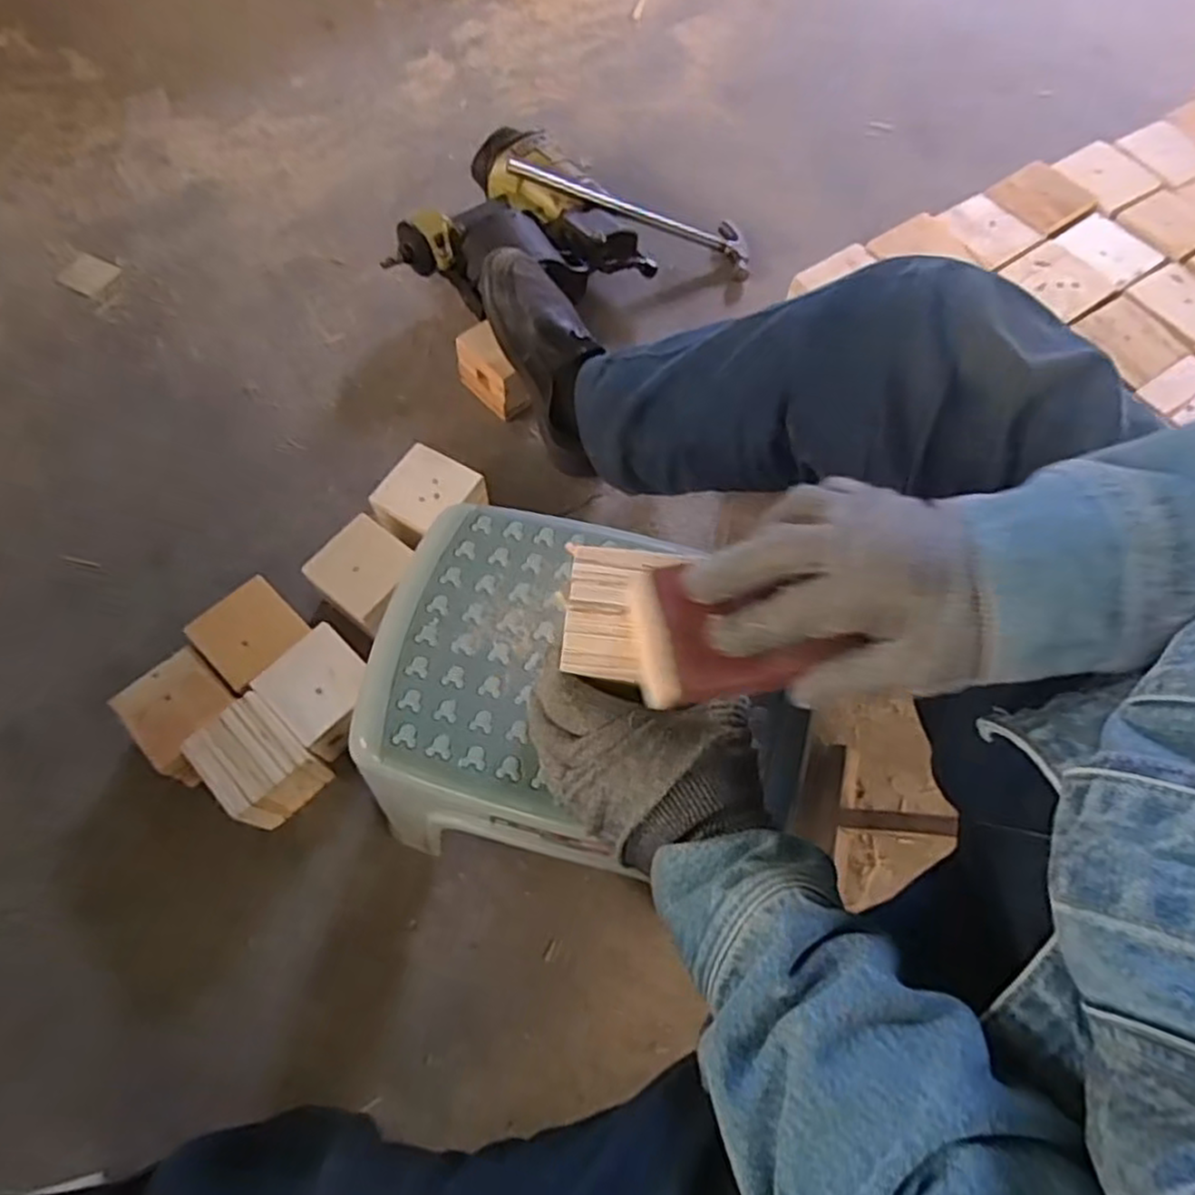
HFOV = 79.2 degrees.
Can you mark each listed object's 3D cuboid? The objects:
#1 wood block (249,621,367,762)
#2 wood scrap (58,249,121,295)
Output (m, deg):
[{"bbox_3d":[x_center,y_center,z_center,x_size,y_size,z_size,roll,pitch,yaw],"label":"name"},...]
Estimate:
[{"bbox_3d":[-0.282,0.098,0.755,0.100,0.075,0.096,40,70,14],"label":"wood block"},{"bbox_3d":[-0.756,-0.482,1.072,0.076,0.009,0.071,20,67,6],"label":"wood scrap"}]

